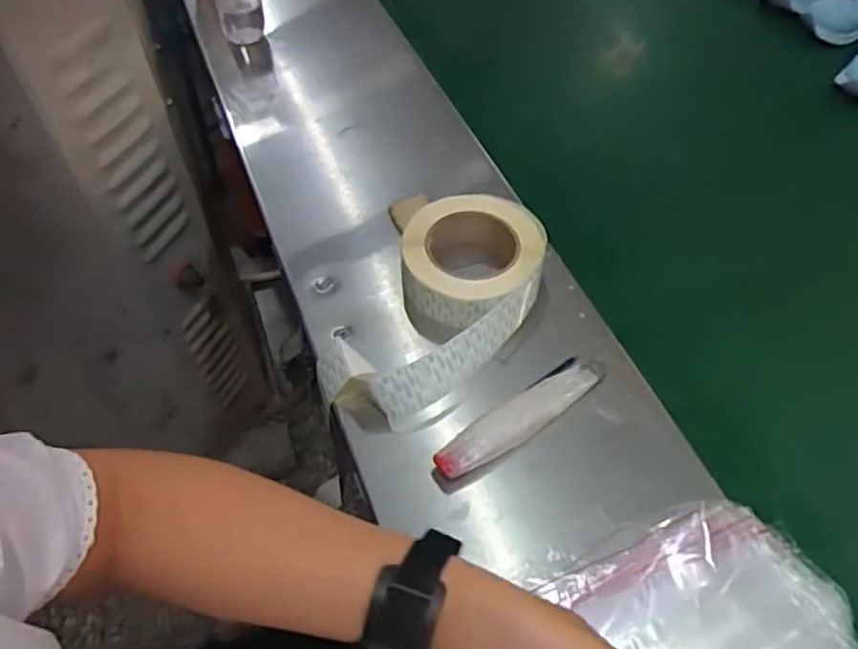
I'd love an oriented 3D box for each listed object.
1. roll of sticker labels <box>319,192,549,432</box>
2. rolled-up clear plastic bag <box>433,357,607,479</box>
[{"bbox_3d":[0.013,-0.016,0.560,0.123,0.053,0.238,25,57,15],"label":"roll of sticker labels"},{"bbox_3d":[0.075,0.070,0.516,0.162,0.023,0.032,-31,61,-22],"label":"rolled-up clear plastic bag"}]

